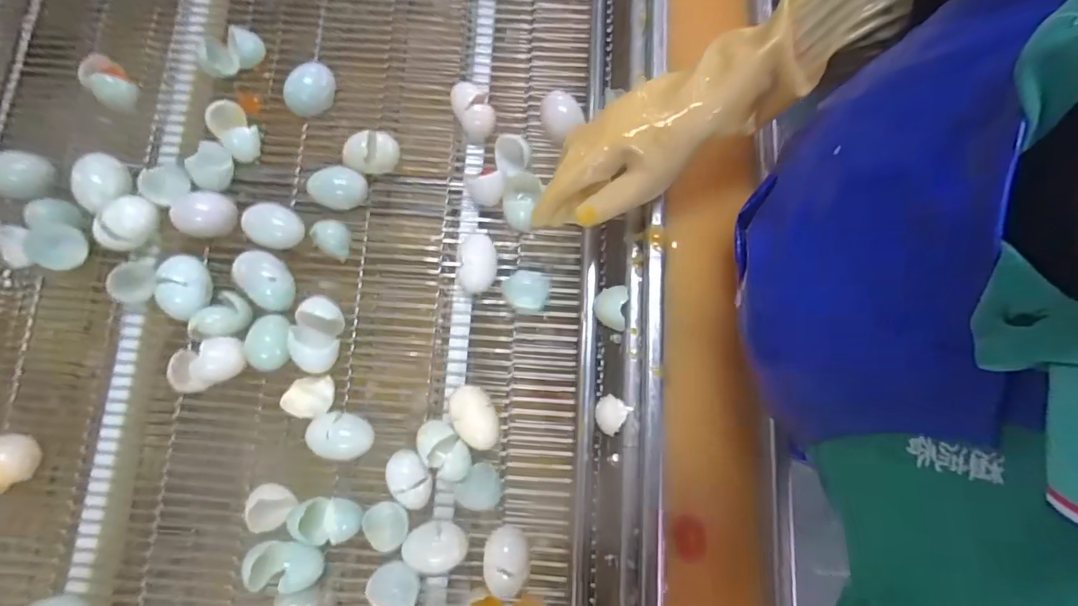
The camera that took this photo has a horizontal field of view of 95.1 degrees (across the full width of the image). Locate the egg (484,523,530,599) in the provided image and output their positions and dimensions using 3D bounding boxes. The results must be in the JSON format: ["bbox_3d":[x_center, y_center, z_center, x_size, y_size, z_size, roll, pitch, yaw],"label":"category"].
[{"bbox_3d":[-0.030,0.238,0.456,0.041,0.043,0.055,5,79,1],"label":"egg"}]

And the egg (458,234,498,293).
[{"bbox_3d":[-0.061,-0.040,0.507,0.036,0.036,0.060,-1,79,0],"label":"egg"}]

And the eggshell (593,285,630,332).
[{"bbox_3d":[0.069,0.005,0.485,0.030,0.042,0.041,8,79,1],"label":"eggshell"}]

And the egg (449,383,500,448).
[{"bbox_3d":[-0.062,0.111,0.481,0.038,0.034,0.062,-30,80,-6],"label":"egg"}]

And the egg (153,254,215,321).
[{"bbox_3d":[-0.348,-0.015,0.493,0.044,0.041,0.065,1,79,0],"label":"egg"}]

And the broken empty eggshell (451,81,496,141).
[{"bbox_3d":[-0.072,-0.214,0.546,0.044,0.042,0.061,-18,79,-4],"label":"broken empty eggshell"}]

